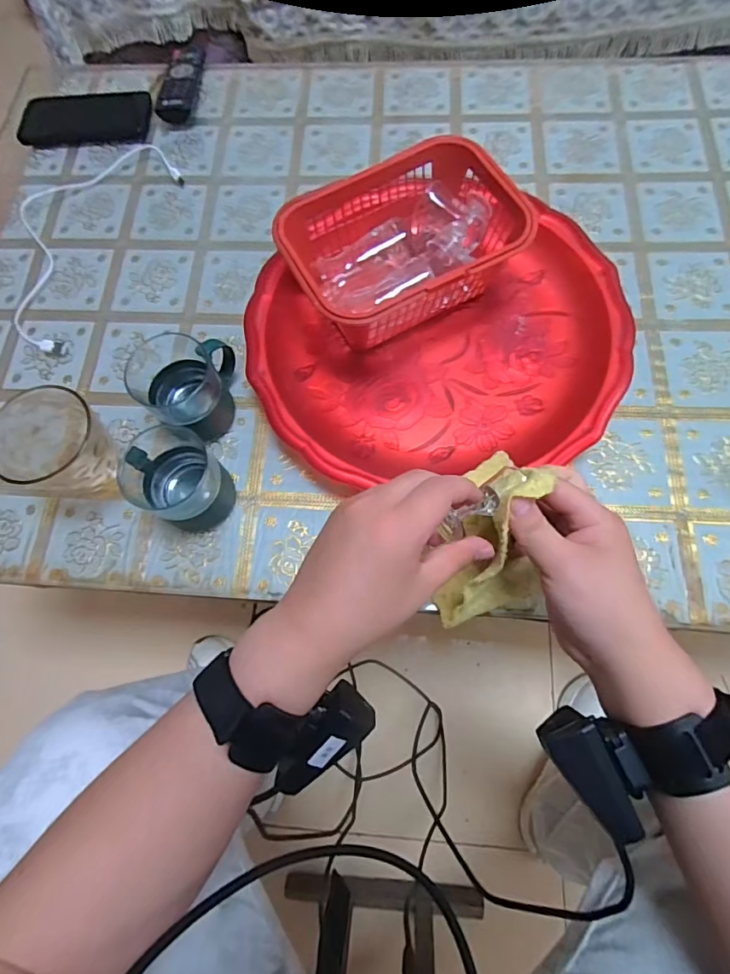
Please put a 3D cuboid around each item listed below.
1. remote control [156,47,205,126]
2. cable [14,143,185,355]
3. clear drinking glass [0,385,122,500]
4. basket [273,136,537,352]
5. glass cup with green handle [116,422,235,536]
[{"bbox_3d":[-0.240,-0.533,0.631,0.042,0.023,0.129,2,71,3],"label":"remote control"},{"bbox_3d":[-0.336,-0.302,0.562,0.146,0.014,0.294,22,73,10],"label":"cable"},{"bbox_3d":[-0.260,-0.029,0.424,0.080,0.093,0.082,-1,71,2],"label":"clear drinking glass"},{"bbox_3d":[0.037,-0.220,0.467,0.205,0.102,0.141,-28,72,-7],"label":"basket"},{"bbox_3d":[-0.163,-0.004,0.424,0.082,0.067,0.075,-1,71,2],"label":"glass cup with green handle"}]

